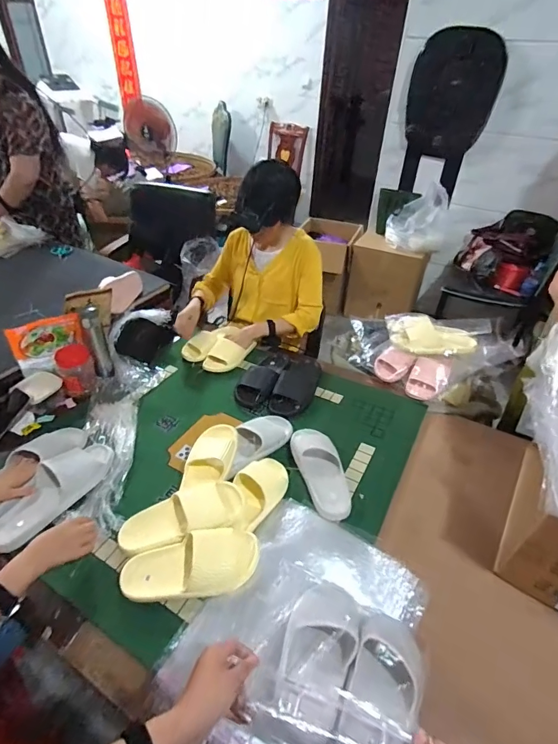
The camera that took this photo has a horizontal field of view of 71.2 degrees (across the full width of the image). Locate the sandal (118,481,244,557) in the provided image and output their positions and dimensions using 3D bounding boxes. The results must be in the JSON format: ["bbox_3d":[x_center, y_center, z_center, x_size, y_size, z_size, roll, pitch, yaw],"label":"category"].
[{"bbox_3d":[-0.194,0.297,0.783,0.245,0.082,0.093,-7,40,-13],"label":"sandal"}]

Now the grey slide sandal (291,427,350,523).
[{"bbox_3d":[0.095,0.220,0.902,0.105,0.050,0.249,-4,40,-9],"label":"grey slide sandal"}]

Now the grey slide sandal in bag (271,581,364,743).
[{"bbox_3d":[0.061,0.399,0.574,0.101,0.058,0.243,16,22,15],"label":"grey slide sandal in bag"}]

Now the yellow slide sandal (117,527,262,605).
[{"bbox_3d":[-0.161,0.355,0.718,0.245,0.062,0.097,-5,40,-10],"label":"yellow slide sandal"}]

